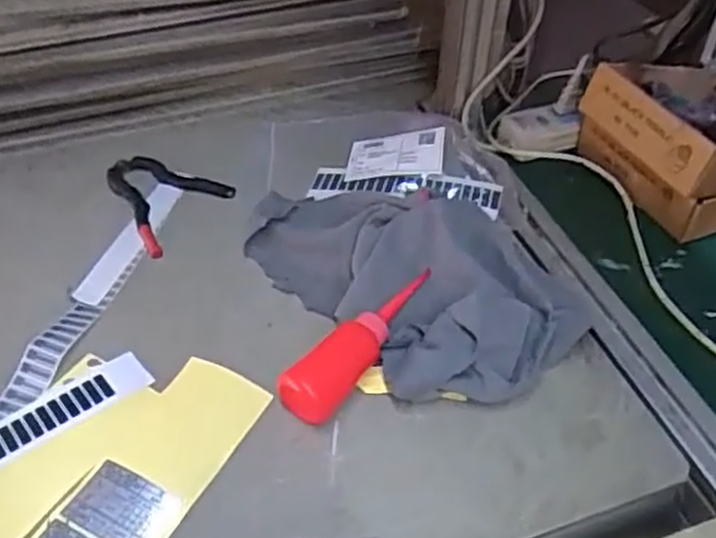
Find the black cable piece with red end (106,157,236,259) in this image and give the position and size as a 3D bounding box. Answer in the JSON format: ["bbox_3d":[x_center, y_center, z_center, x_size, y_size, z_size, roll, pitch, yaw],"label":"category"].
[{"bbox_3d":[-0.219,-0.077,0.799,0.126,0.022,0.119,25,49,22],"label":"black cable piece with red end"}]

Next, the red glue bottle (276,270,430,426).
[{"bbox_3d":[0.005,0.064,0.639,0.046,0.043,0.171,31,52,27],"label":"red glue bottle"}]

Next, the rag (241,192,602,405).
[{"bbox_3d":[0.053,-0.010,0.701,0.211,0.065,0.307,-30,52,-28],"label":"rag"}]

